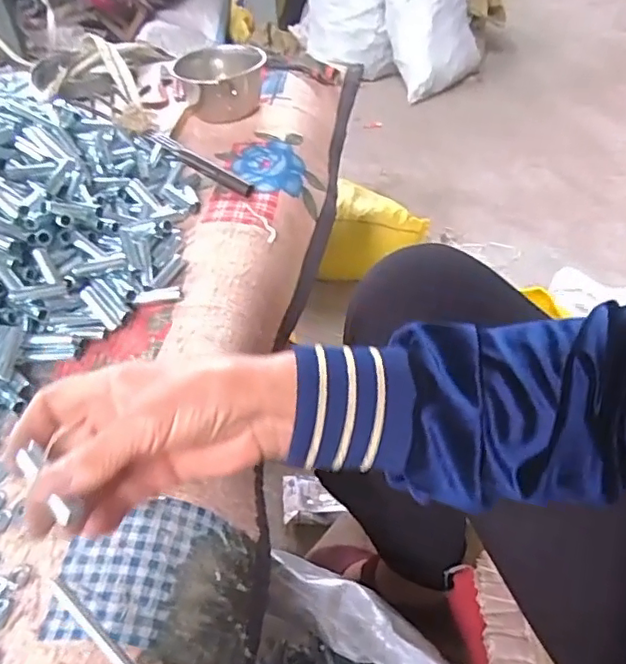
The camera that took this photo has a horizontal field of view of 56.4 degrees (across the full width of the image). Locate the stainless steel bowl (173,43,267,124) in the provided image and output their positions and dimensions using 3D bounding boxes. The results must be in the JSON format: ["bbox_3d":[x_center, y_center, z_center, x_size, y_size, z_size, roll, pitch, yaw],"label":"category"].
[{"bbox_3d":[-0.114,-0.329,0.771,0.106,0.058,0.113,-1,46,1],"label":"stainless steel bowl"}]

